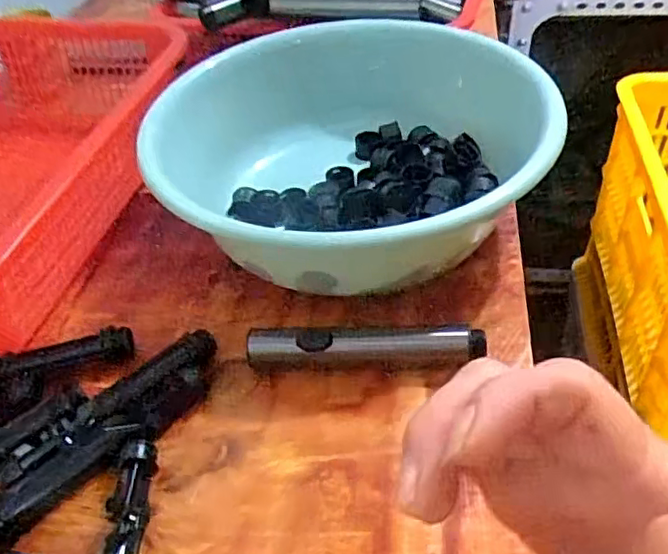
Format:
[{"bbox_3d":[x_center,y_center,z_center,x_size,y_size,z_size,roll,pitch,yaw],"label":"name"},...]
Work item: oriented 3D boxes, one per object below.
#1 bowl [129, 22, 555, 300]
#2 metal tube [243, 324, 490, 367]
[{"bbox_3d":[0.025,-0.095,0.495,0.285,0.098,0.287,-3,43,3],"label":"bowl"},{"bbox_3d":[0.019,0.045,0.403,0.148,0.024,0.022,-1,44,5],"label":"metal tube"}]

